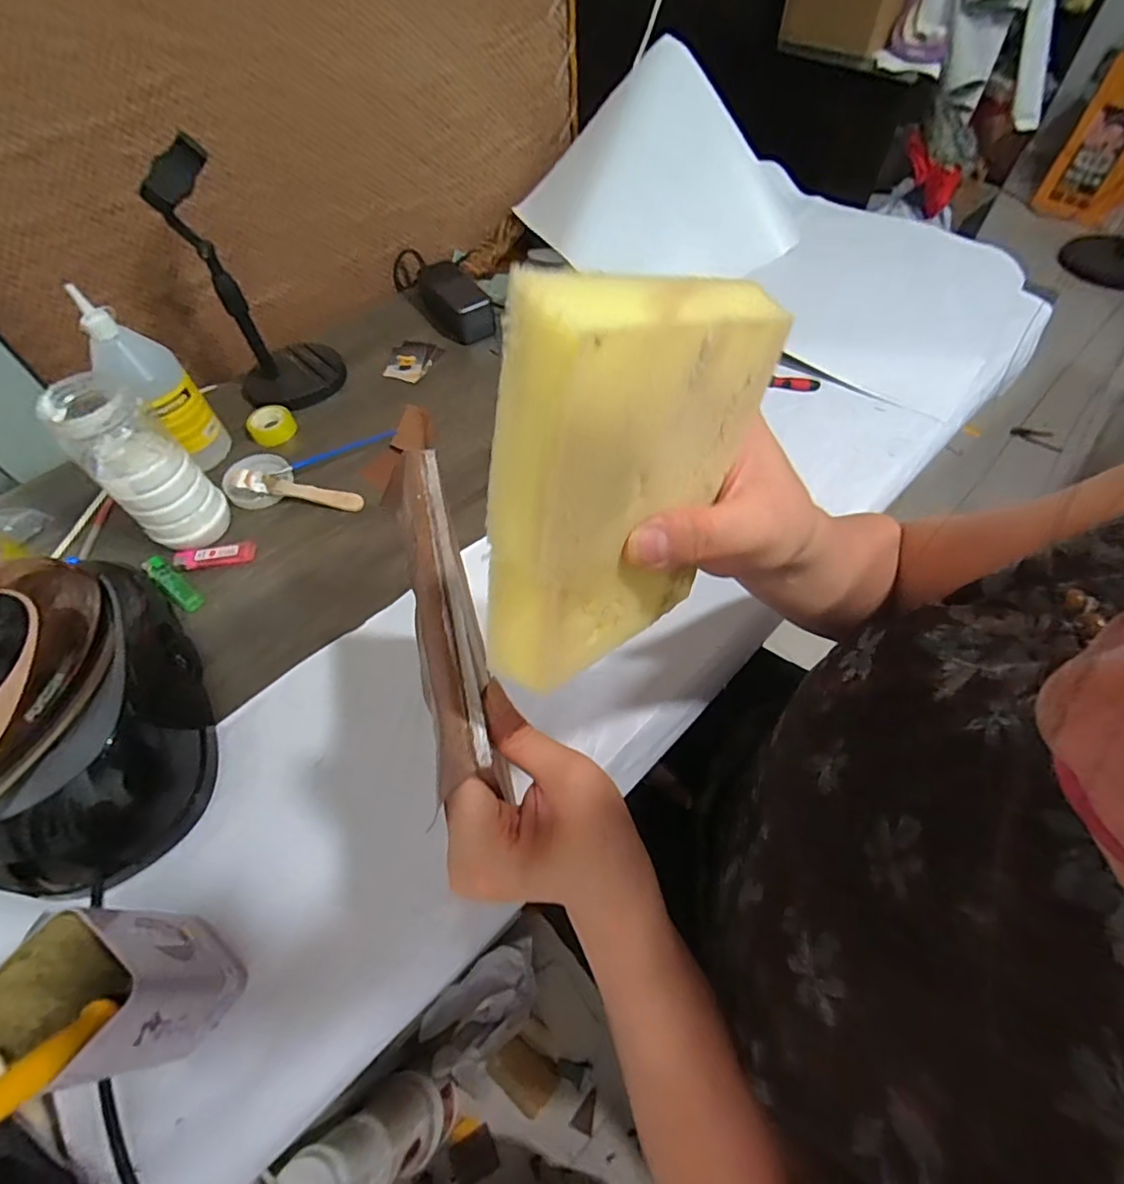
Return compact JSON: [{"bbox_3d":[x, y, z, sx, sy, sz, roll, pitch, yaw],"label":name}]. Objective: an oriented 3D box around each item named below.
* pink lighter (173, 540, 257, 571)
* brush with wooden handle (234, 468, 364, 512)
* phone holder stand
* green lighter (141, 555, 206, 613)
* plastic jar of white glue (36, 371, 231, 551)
[{"bbox_3d":[-0.355,-0.038,0.569,0.078,0.009,0.025,-9,57,-3],"label":"pink lighter"},{"bbox_3d":[-0.287,-0.109,0.604,0.143,0.010,0.025,14,70,-1],"label":"brush with wooden handle"},{"bbox_3d":[-0.350,-0.341,0.619,0.123,0.248,0.095,-32,61,-17],"label":"phone holder stand"},{"bbox_3d":[-0.388,-0.009,0.553,0.091,0.007,0.020,34,65,22],"label":"green lighter"},{"bbox_3d":[-0.391,-0.114,0.527,0.070,0.166,0.075,-1,57,2],"label":"plastic jar of white glue"}]

